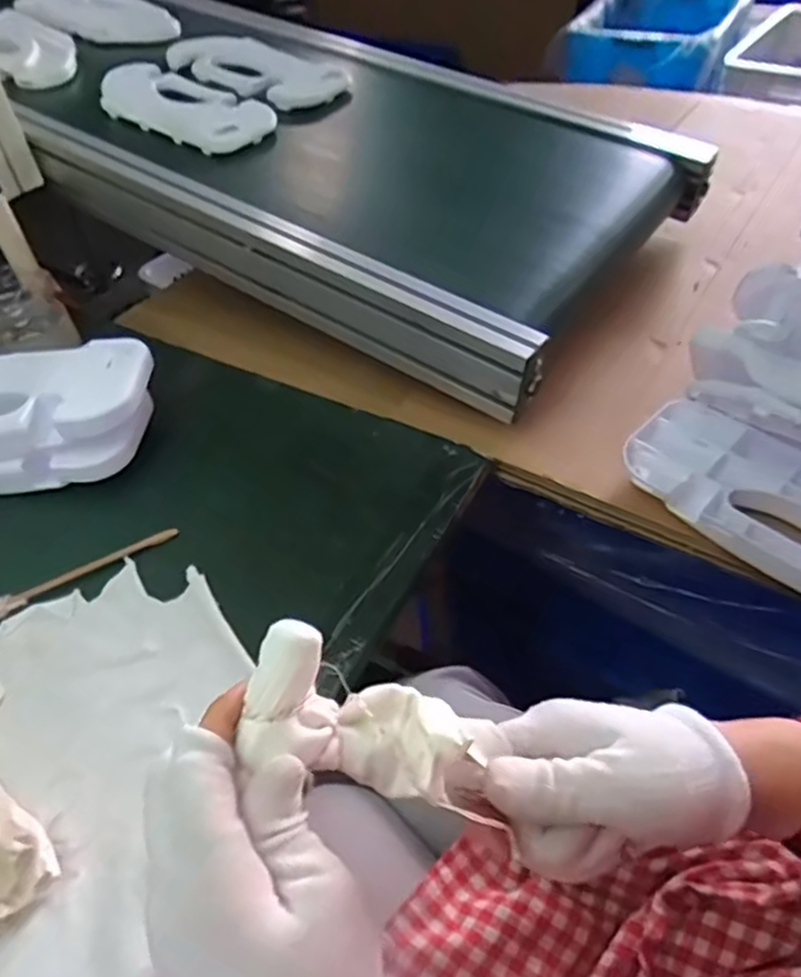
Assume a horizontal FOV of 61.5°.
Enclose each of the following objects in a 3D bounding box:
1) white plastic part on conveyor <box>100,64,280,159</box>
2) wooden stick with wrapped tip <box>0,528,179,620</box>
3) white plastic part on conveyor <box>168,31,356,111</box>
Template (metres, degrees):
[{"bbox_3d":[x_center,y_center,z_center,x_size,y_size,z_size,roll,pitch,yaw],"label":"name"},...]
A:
[{"bbox_3d":[-0.280,-0.492,0.864,0.246,0.047,0.109,24,54,24],"label":"white plastic part on conveyor"},{"bbox_3d":[-0.289,0.079,0.563,0.207,0.012,0.021,-23,50,-16],"label":"wooden stick with wrapped tip"},{"bbox_3d":[-0.204,-0.597,0.955,0.289,0.055,0.093,27,55,25],"label":"white plastic part on conveyor"}]

